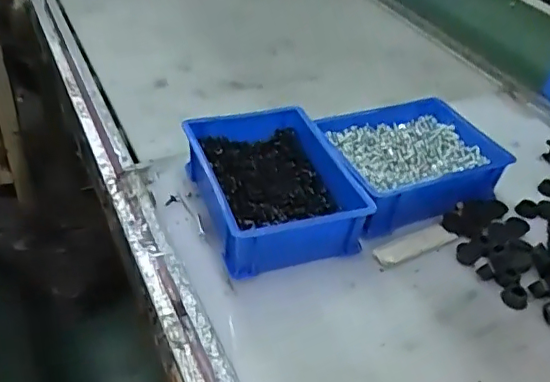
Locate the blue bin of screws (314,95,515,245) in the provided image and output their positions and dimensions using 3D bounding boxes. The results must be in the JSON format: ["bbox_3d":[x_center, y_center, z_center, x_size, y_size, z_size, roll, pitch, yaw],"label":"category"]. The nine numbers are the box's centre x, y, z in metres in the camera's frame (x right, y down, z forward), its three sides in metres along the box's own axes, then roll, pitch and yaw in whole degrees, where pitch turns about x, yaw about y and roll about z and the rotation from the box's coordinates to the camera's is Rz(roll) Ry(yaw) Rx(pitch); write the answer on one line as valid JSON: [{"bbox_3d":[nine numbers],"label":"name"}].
[{"bbox_3d":[0.150,-0.034,0.659,0.207,0.061,0.153,-16,44,-26],"label":"blue bin of screws"}]

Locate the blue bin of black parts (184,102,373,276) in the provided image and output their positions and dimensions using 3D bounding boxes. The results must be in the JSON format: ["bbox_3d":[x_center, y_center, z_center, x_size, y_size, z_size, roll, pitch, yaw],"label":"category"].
[{"bbox_3d":[-0.004,-0.007,0.600,0.151,0.066,0.193,-9,41,-19],"label":"blue bin of black parts"}]

